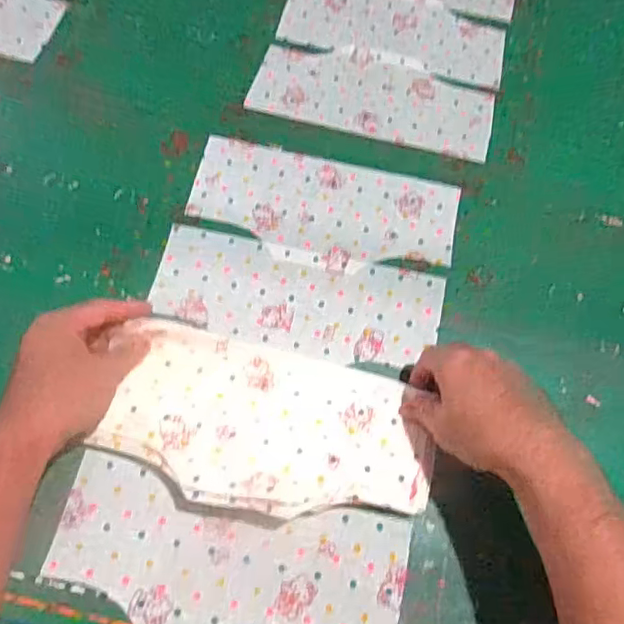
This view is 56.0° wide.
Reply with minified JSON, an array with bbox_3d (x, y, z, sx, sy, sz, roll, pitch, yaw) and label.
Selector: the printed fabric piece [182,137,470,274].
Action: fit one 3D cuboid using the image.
[{"bbox_3d":[0.012,-0.108,0.620,0.277,0.004,0.137,12,64,2],"label":"printed fabric piece"}]

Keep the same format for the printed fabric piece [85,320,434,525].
[{"bbox_3d":[-0.032,0.095,0.499,0.266,0.030,0.148,15,64,4],"label":"printed fabric piece"}]

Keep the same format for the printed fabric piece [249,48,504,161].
[{"bbox_3d":[0.075,-0.260,0.695,0.276,0.004,0.130,13,64,3],"label":"printed fabric piece"}]

